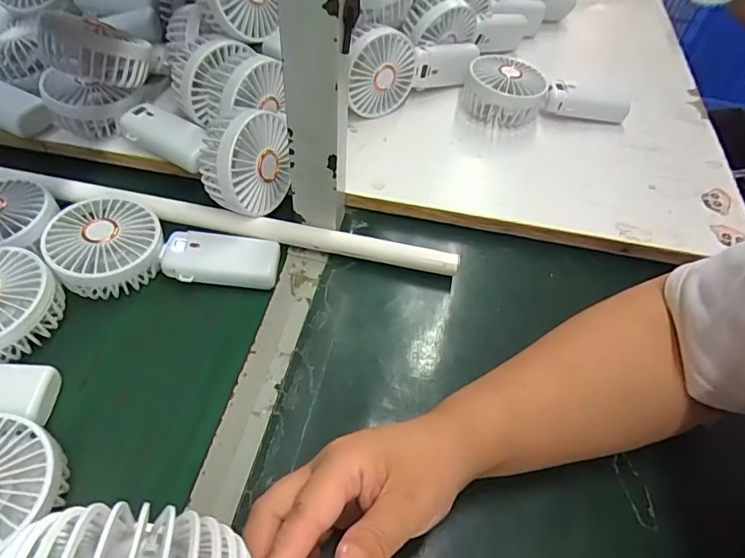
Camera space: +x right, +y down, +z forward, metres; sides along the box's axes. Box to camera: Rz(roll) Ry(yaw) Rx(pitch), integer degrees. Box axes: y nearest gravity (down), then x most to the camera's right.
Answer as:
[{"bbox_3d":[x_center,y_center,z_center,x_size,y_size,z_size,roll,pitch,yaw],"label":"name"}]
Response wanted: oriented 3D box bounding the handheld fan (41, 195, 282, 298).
[{"bbox_3d":[-0.175,-0.020,0.430,0.181,0.038,0.086,8,51,-9],"label":"handheld fan"}]

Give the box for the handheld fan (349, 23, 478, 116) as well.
[{"bbox_3d":[0.045,-0.238,0.553,0.179,0.085,0.044,-22,54,-31],"label":"handheld fan"}]

